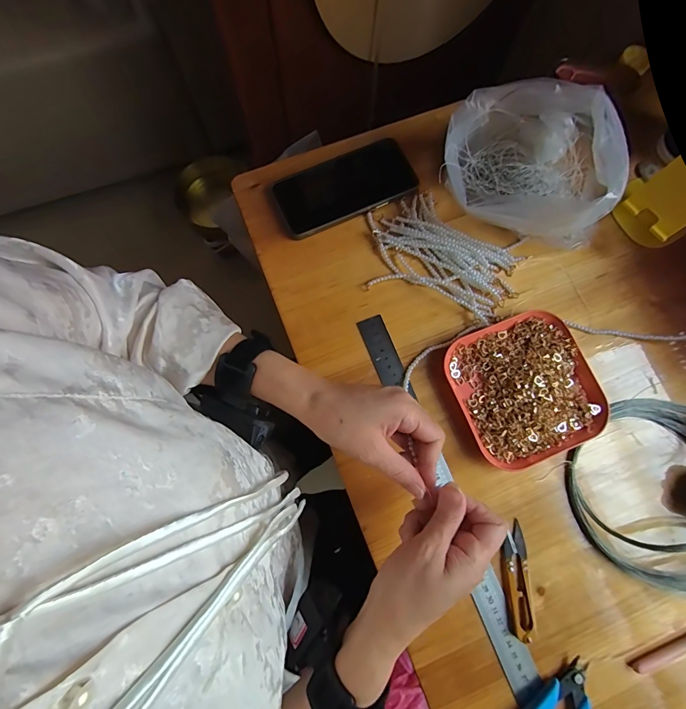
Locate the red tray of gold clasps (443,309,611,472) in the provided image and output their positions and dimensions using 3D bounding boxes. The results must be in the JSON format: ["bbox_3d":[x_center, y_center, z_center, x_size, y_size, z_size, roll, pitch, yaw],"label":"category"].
[{"bbox_3d":[0.191,0.033,0.383,0.141,0.022,0.141,-20,80,-5],"label":"red tray of gold clasps"}]

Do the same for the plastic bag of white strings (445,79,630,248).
[{"bbox_3d":[0.190,-0.196,0.381,0.173,0.115,0.130,29,79,4],"label":"plastic bag of white strings"}]

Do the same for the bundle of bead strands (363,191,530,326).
[{"bbox_3d":[0.114,-0.114,0.412,0.168,0.020,0.121,19,79,3],"label":"bundle of bead strands"}]

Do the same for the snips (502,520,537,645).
[{"bbox_3d":[0.168,0.215,0.348,0.024,0.010,0.098,0,78,-1],"label":"snips"}]

